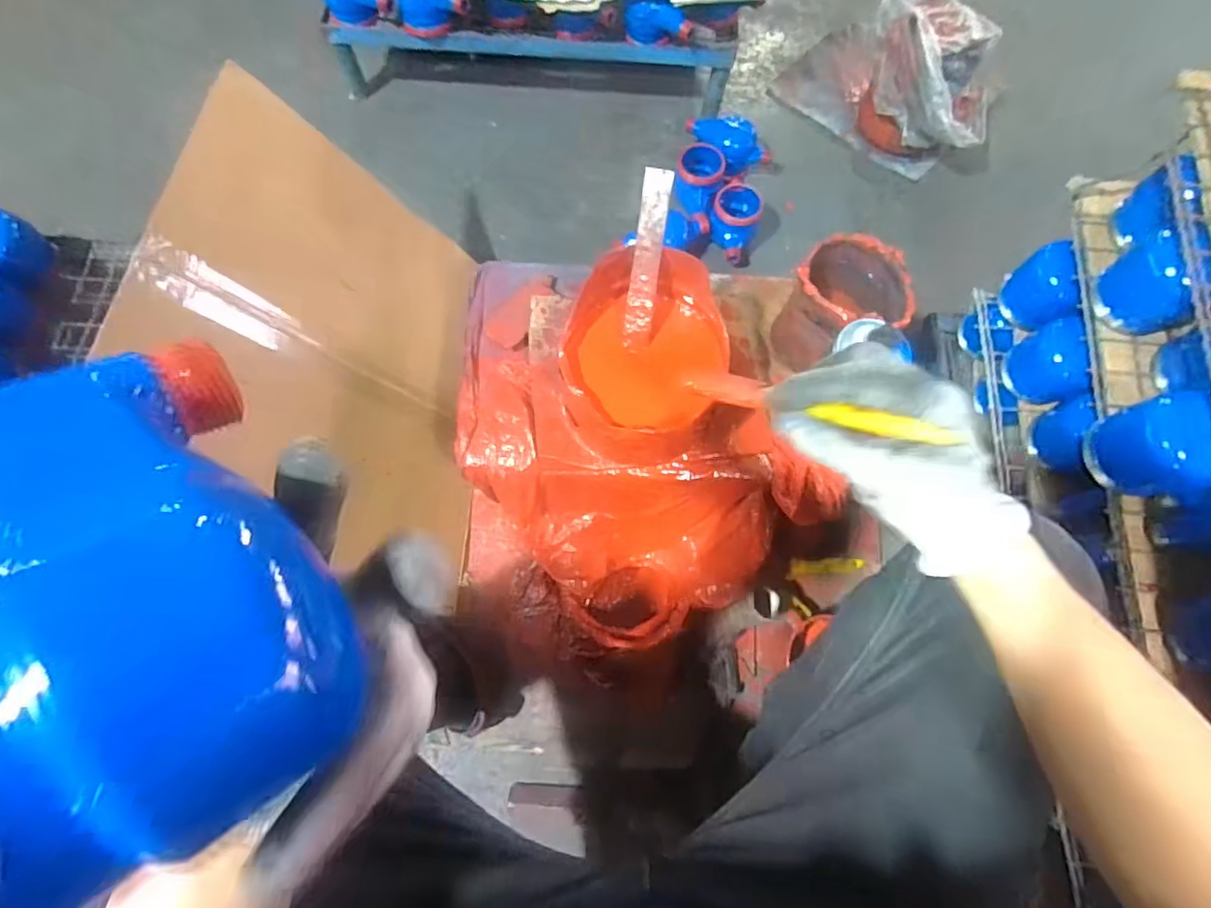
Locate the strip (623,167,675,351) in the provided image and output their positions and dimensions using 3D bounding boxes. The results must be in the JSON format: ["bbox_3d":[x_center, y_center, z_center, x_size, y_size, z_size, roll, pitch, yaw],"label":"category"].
[{"bbox_3d":[0.039,-0.178,0.540,0.027,0.006,0.160,3,115,-7],"label":"strip"}]

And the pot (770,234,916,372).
[{"bbox_3d":[0.245,-0.158,0.609,0.103,0.113,0.107,0,71,-1],"label":"pot"}]

